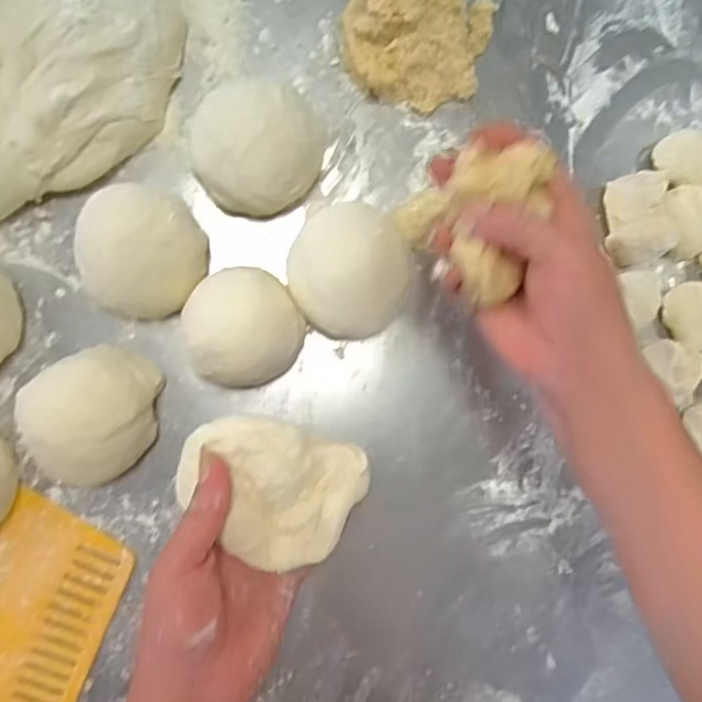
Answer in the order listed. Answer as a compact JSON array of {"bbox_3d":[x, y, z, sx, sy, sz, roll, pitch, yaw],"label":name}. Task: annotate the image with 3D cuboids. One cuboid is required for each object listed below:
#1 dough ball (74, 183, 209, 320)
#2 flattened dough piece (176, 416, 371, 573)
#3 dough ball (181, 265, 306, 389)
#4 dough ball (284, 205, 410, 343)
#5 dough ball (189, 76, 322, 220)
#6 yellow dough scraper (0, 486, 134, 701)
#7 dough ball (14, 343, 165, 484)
[{"bbox_3d":[-0.142,-0.066,0.390,0.080,0.061,0.083,0,87,-5],"label":"dough ball"},{"bbox_3d":[-0.049,0.083,0.343,0.104,0.024,0.081,22,88,-3],"label":"flattened dough piece"},{"bbox_3d":[-0.071,-0.015,0.391,0.074,0.066,0.073,0,87,-5],"label":"dough ball"},{"bbox_3d":[-0.001,-0.053,0.401,0.079,0.068,0.084,0,87,-5],"label":"dough ball"},{"bbox_3d":[-0.062,-0.136,0.396,0.081,0.062,0.074,0,90,-3],"label":"dough ball"},{"bbox_3d":[-0.230,0.185,0.401,0.116,0.006,0.157,22,86,-4],"label":"yellow dough scraper"},{"bbox_3d":[-0.171,0.044,0.381,0.078,0.061,0.092,20,88,-3],"label":"dough ball"}]

